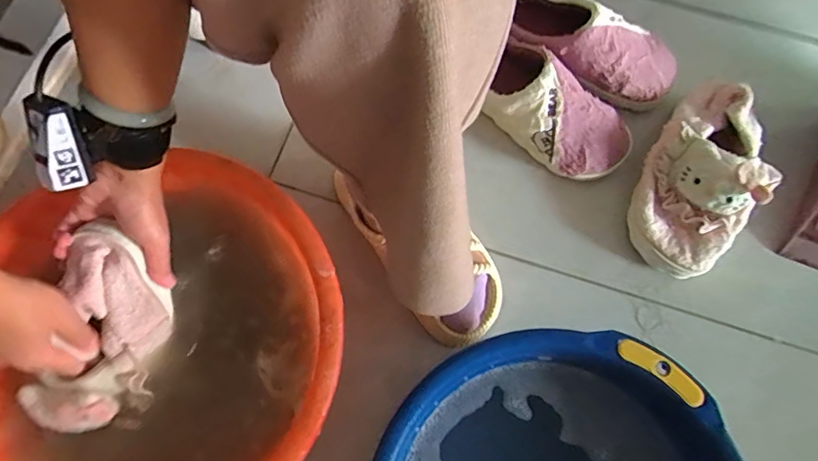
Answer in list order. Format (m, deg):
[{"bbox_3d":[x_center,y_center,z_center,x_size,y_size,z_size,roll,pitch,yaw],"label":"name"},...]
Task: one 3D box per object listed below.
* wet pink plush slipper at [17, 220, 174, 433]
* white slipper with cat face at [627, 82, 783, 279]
[{"bbox_3d":[-0.288,0.099,0.451,0.094,0.070,0.175,18,75,5],"label":"wet pink plush slipper"},{"bbox_3d":[0.352,-0.075,0.571,0.117,0.103,0.258,25,76,7],"label":"white slipper with cat face"}]

